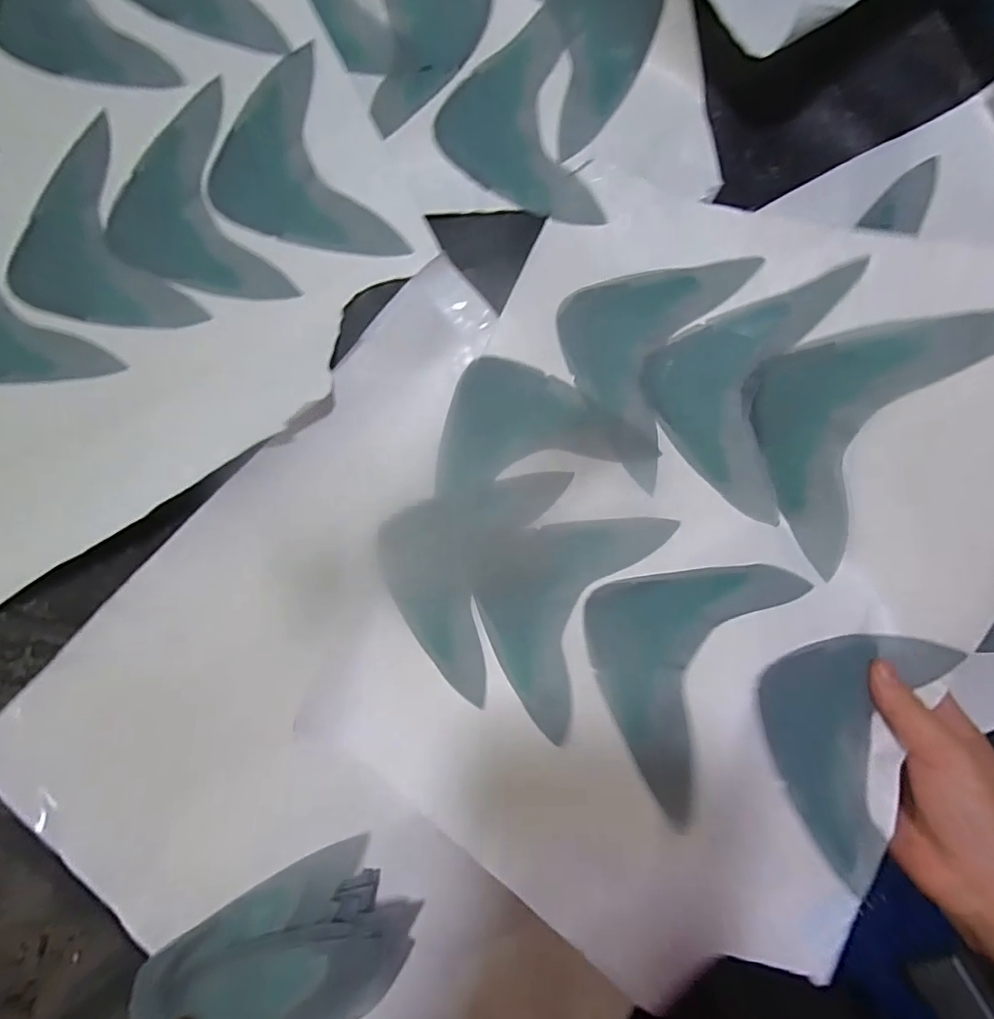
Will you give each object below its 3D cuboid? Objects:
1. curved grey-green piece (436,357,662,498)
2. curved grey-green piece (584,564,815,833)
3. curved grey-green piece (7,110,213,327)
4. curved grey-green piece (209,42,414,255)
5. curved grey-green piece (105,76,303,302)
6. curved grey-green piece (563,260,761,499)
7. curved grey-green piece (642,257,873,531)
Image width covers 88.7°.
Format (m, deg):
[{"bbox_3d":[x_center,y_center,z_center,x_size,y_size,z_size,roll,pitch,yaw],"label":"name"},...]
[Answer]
[{"bbox_3d":[0.029,-0.071,0.390,0.161,0.008,0.093,-11,88,0],"label":"curved grey-green piece"},{"bbox_3d":[0.110,0.088,0.336,0.112,0.010,0.176,21,56,39],"label":"curved grey-green piece"},{"bbox_3d":[-0.315,-0.197,0.390,0.115,0.012,0.177,-29,88,-1],"label":"curved grey-green piece"},{"bbox_3d":[-0.156,-0.258,0.388,0.118,0.005,0.165,-19,88,0],"label":"curved grey-green piece"},{"bbox_3d":[-0.237,-0.223,0.388,0.114,0.004,0.169,-23,88,-1],"label":"curved grey-green piece"},{"bbox_3d":[0.102,-0.124,0.387,0.114,0.015,0.175,25,88,1],"label":"curved grey-green piece"},{"bbox_3d":[0.170,-0.092,0.376,0.115,0.011,0.172,17,97,18],"label":"curved grey-green piece"}]

